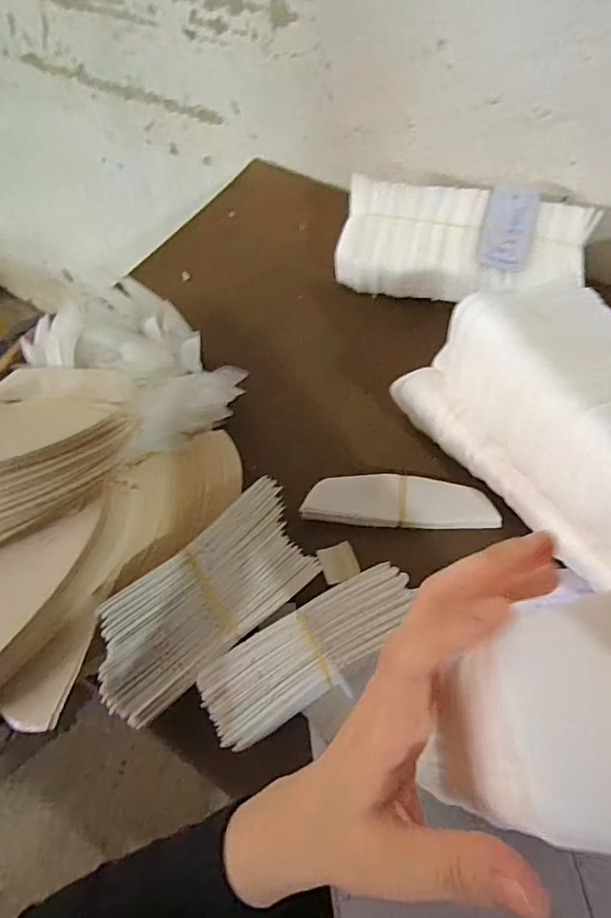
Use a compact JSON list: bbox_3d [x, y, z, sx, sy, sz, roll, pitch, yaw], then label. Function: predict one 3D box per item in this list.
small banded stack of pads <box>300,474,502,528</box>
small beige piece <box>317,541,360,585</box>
[{"bbox_3d":[0.089,0.039,0.516,0.178,0.015,0.051,2,59,3],"label":"small banded stack of pads"},{"bbox_3d":[0.031,0.096,0.496,0.034,0.004,0.035,-12,60,-16],"label":"small beige piece"}]

